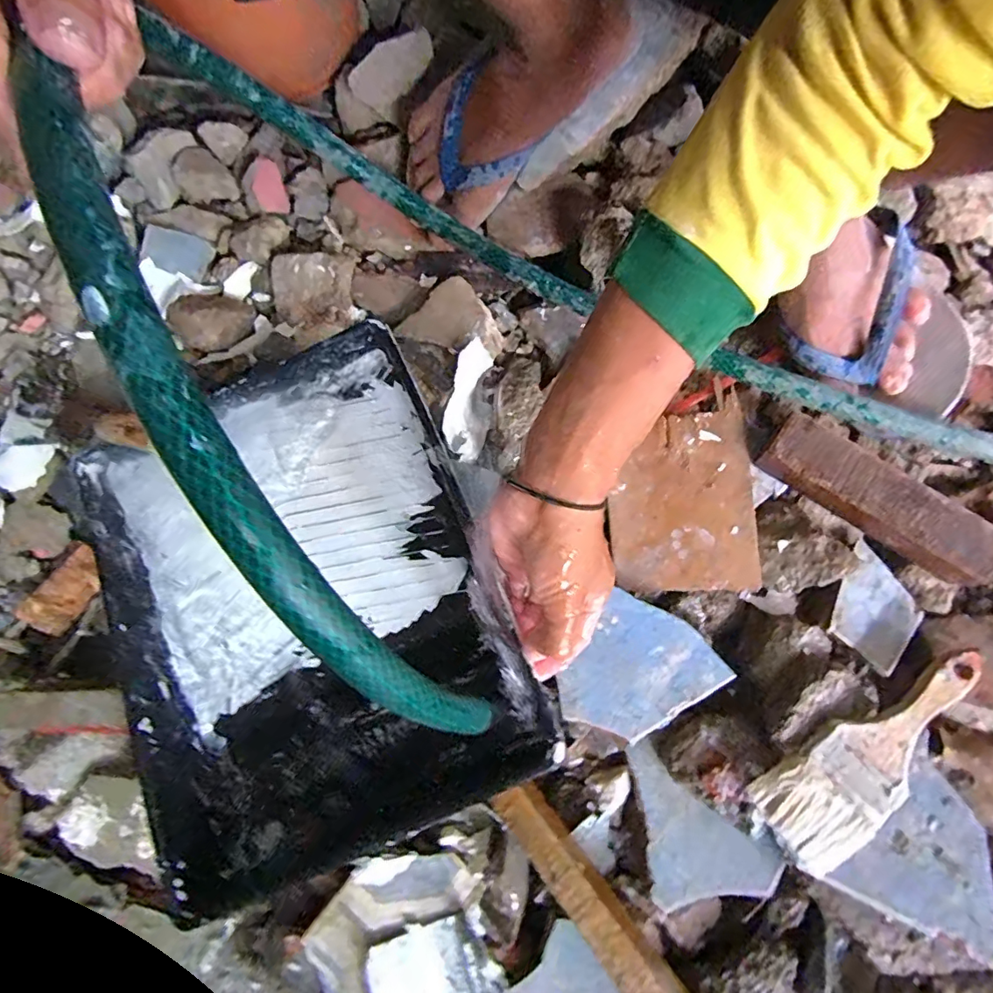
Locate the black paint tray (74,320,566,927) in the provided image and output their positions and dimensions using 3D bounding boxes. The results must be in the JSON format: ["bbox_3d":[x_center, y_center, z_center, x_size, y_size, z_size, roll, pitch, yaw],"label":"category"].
[{"bbox_3d":[-0.154,0.085,0.406,0.290,0.061,0.368,-23,77,-4],"label":"black paint tray"}]

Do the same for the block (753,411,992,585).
[{"bbox_3d":[0.297,0.001,0.395,0.183,0.033,0.053,30,83,2],"label":"block"}]

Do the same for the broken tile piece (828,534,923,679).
[{"bbox_3d":[0.300,0.089,0.404,0.075,0.008,0.074,-45,86,-6],"label":"broken tile piece"}]

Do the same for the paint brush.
[{"bbox_3d":[0.272,0.180,0.359,0.188,0.023,0.061,-33,85,-6],"label":"paint brush"}]

